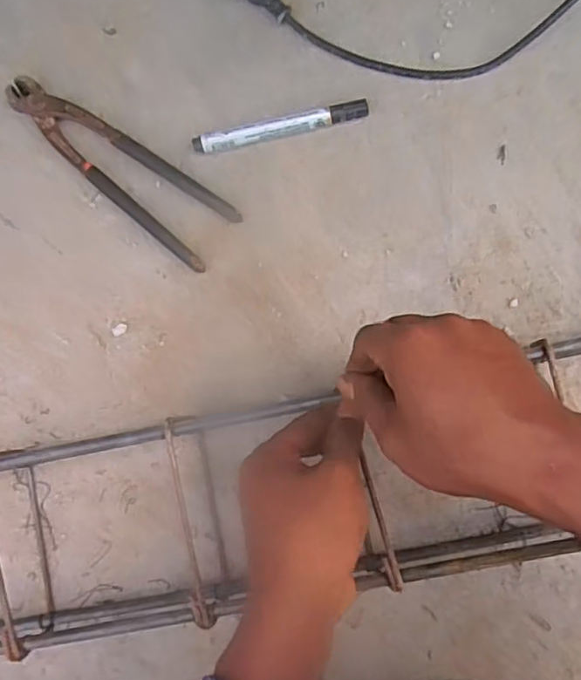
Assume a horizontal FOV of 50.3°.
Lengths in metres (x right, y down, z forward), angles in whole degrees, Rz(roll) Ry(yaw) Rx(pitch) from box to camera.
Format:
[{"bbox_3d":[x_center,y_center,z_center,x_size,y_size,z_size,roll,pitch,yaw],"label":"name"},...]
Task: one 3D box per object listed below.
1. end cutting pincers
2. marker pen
[{"bbox_3d":[-0.144,-0.146,0.515,0.218,0.016,0.059,38,91,6],"label":"end cutting pincers"},{"bbox_3d":[-0.009,-0.175,0.505,0.141,0.014,0.020,-12,86,5],"label":"marker pen"}]

